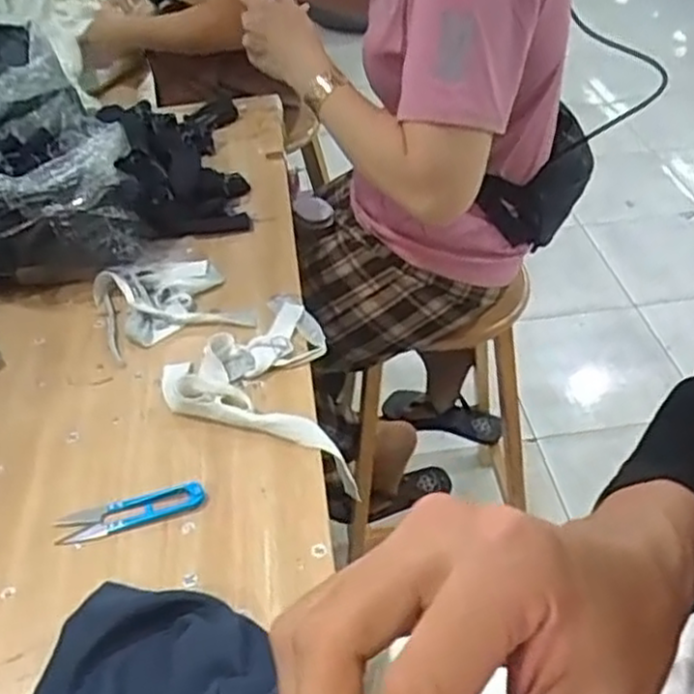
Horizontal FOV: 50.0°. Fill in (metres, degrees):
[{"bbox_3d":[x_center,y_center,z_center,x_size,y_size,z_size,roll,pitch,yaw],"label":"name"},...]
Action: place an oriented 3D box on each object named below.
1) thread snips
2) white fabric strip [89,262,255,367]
[{"bbox_3d":[-0.178,0.135,0.611,0.119,0.012,0.029,-12,42,-9],"label":"thread snips"},{"bbox_3d":[-0.195,-0.051,0.813,0.143,0.024,0.137,-21,44,-18],"label":"white fabric strip"}]

